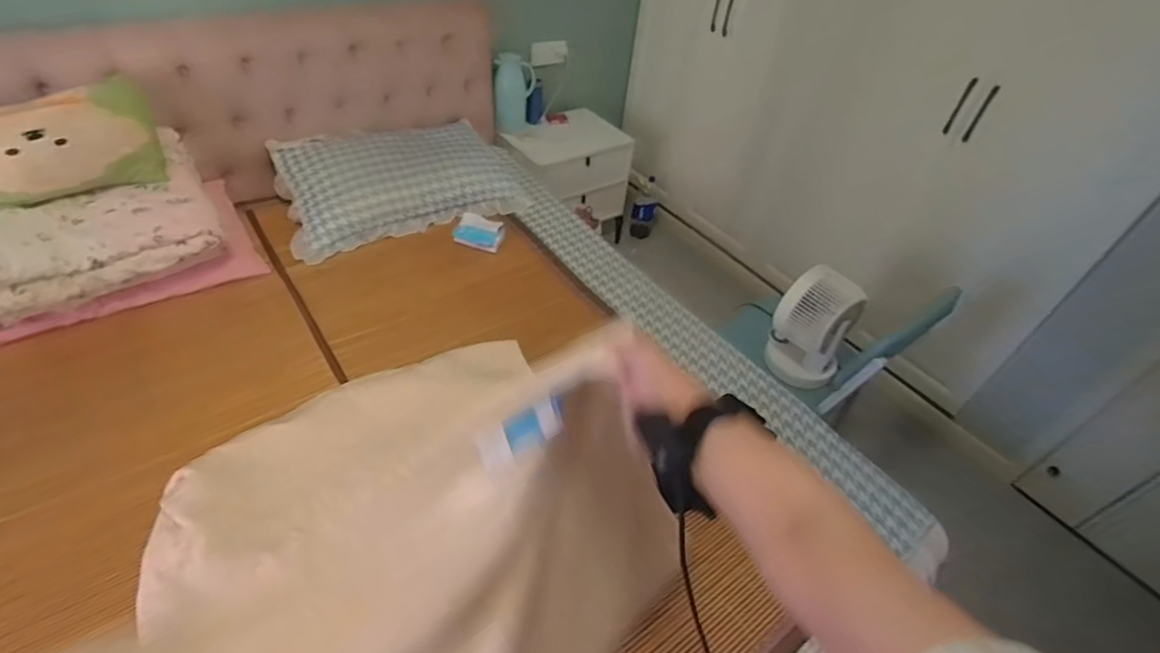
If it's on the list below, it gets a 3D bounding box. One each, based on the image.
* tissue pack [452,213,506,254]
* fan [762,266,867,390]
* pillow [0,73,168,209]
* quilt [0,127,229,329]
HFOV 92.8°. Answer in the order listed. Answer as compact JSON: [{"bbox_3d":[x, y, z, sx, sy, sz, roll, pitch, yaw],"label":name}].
[{"bbox_3d":[-0.337,-0.317,1.874,0.167,0.042,0.139,14,44,8],"label":"tissue pack"},{"bbox_3d":[0.644,0.007,1.552,0.206,0.300,0.164,27,48,21],"label":"fan"},{"bbox_3d":[-1.272,-0.443,1.354,0.162,0.193,0.432,37,52,28],"label":"pillow"},{"bbox_3d":[-1.274,-0.268,1.433,0.571,0.198,0.398,-29,54,-31],"label":"quilt"}]

